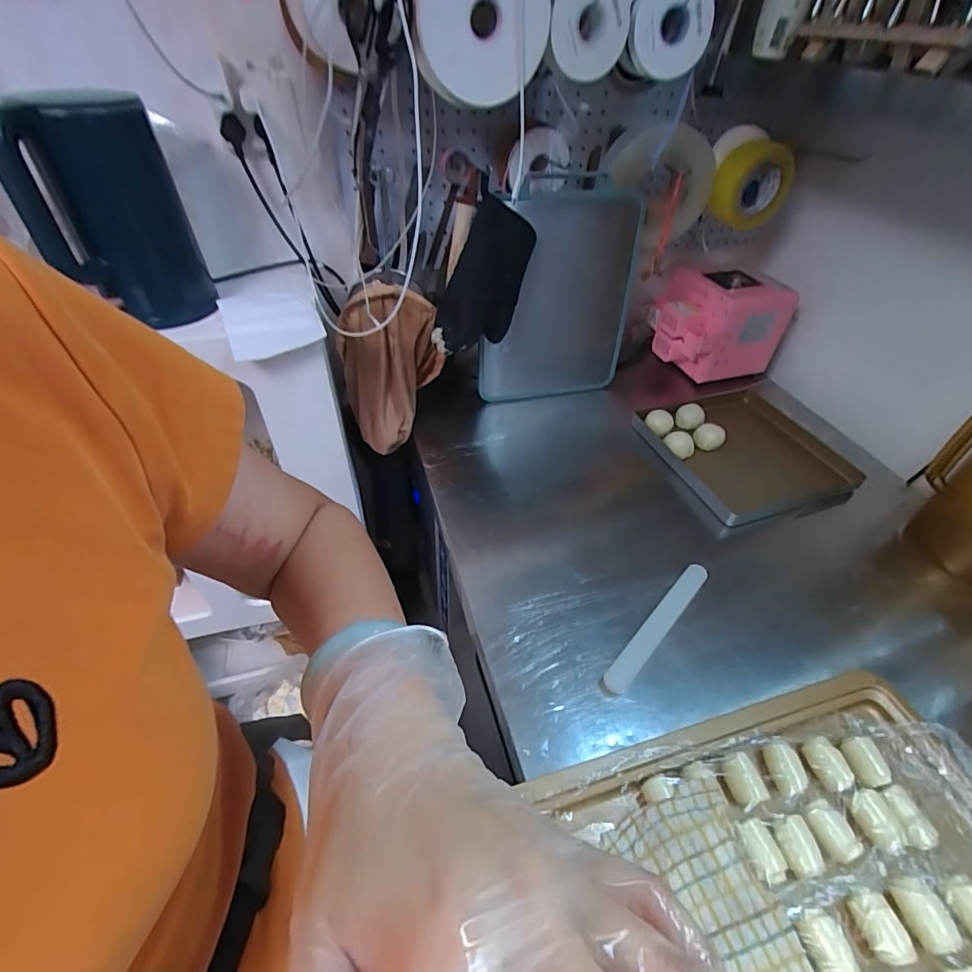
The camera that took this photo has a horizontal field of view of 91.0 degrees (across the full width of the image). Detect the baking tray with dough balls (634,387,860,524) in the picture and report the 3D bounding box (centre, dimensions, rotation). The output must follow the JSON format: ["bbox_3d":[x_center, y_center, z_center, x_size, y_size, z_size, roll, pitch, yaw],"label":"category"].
[{"bbox_3d":[0.461,-0.069,0.840,0.316,0.045,0.287,-10,47,-13],"label":"baking tray with dough balls"}]

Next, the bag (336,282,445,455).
[{"bbox_3d":[-0.162,-0.197,0.828,0.169,0.260,0.105,-8,46,-11],"label":"bag"}]

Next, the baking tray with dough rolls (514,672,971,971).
[{"bbox_3d":[0.282,0.364,0.384,0.446,0.028,0.335,-8,46,-11],"label":"baking tray with dough rolls"}]

